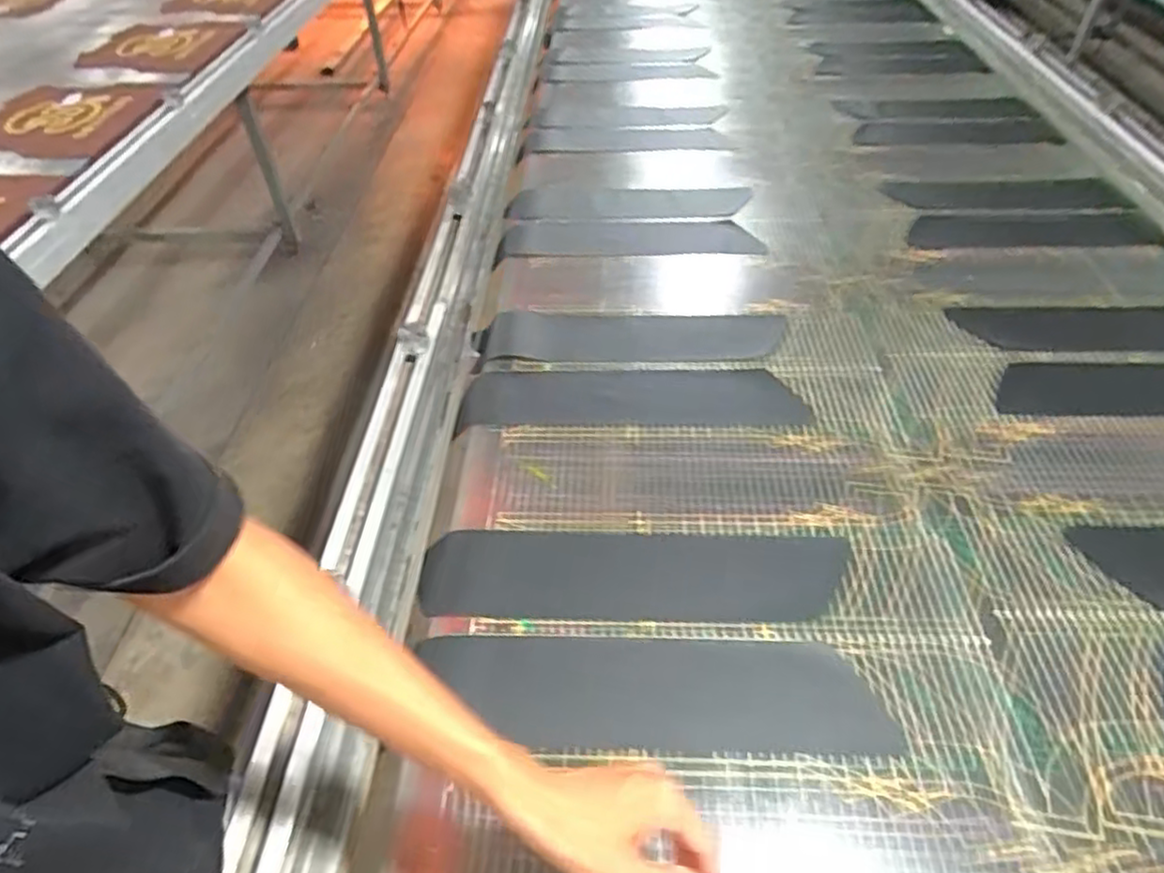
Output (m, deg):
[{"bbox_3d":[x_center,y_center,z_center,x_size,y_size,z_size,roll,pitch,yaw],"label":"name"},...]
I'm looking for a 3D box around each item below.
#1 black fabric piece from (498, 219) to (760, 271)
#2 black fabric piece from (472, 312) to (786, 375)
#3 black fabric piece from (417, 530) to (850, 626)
[{"bbox_3d":[0.072,-0.337,1.151,0.432,0.024,0.138,0,47,0],"label":"black fabric piece"},{"bbox_3d":[0.065,-0.143,0.964,0.432,0.013,0.123,-1,47,-1],"label":"black fabric piece"},{"bbox_3d":[0.054,0.147,0.709,0.435,0.015,0.103,2,47,1],"label":"black fabric piece"}]

